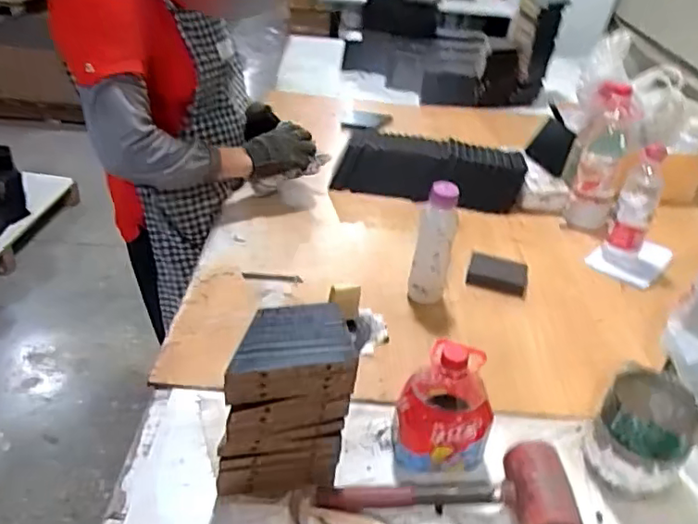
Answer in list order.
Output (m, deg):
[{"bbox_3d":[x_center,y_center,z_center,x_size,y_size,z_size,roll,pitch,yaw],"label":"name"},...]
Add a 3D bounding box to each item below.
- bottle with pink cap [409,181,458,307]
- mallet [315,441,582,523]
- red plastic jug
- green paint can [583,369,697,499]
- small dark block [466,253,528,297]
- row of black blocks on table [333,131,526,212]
[{"bbox_3d":[0.131,-0.025,0.921,0.055,0.194,0.048,8,35,4],"label":"bottle with pink cap"},{"bbox_3d":[0.106,0.263,0.631,0.265,0.062,0.108,-3,36,-12],"label":"mallet"},{"bbox_3d":[0.110,0.165,0.695,0.102,0.149,0.093,2,35,-5],"label":"red plastic jug"},{"bbox_3d":[0.340,0.201,0.690,0.092,0.114,0.101,-25,45,-35],"label":"green paint can"},{"bbox_3d":[0.256,0.022,1.025,0.103,0.033,0.057,16,37,15],"label":"small dark block"},{"bbox_3d":[0.170,-0.204,1.268,0.390,0.080,0.139,11,36,8],"label":"row of black blocks on table"}]

